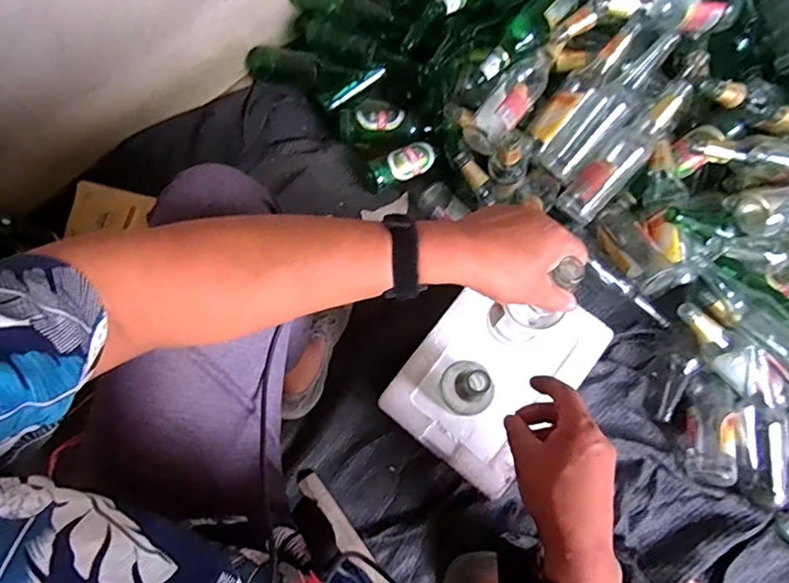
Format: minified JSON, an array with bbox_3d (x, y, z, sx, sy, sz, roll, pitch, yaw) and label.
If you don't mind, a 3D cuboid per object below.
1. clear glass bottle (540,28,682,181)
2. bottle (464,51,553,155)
[{"bbox_3d":[0.367,-0.312,0.832,0.070,0.070,0.282,46,111,12],"label":"clear glass bottle"},{"bbox_3d":[0.201,-0.328,0.837,0.071,0.063,0.200,34,77,9],"label":"bottle"}]

